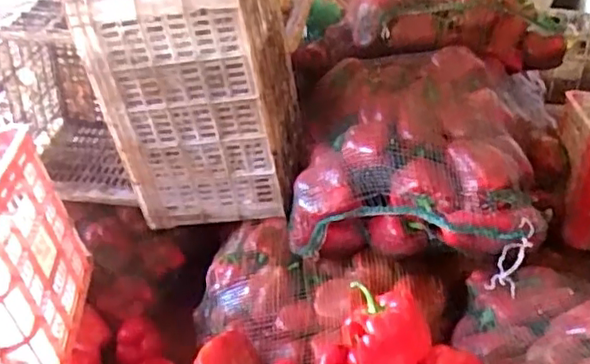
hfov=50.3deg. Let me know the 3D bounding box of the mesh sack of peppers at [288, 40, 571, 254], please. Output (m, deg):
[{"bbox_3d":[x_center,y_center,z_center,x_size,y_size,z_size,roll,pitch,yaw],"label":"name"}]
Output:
[{"bbox_3d":[0.234,-0.070,1.236,0.438,0.268,0.513,10,26,11],"label":"mesh sack of peppers"}]

